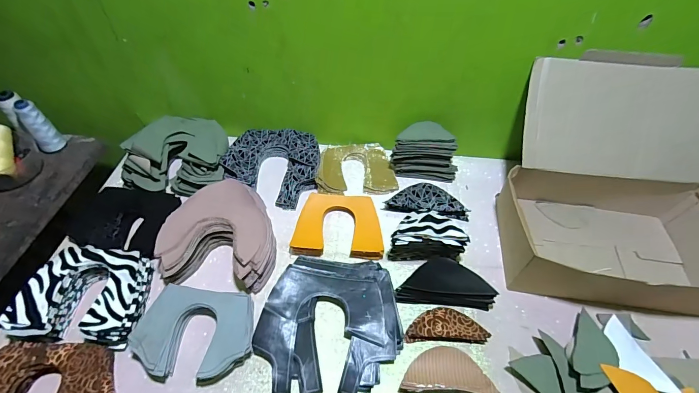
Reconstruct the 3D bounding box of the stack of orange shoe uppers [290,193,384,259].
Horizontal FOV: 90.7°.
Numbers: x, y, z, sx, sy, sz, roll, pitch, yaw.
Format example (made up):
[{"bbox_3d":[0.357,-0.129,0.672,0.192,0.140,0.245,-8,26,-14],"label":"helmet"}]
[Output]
[{"bbox_3d":[-0.019,0.054,0.629,0.155,0.026,0.122,3,52,1],"label":"stack of orange shoe uppers"}]

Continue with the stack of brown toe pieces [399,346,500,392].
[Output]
[{"bbox_3d":[0.135,0.245,0.484,0.124,0.028,0.056,4,52,1],"label":"stack of brown toe pieces"}]

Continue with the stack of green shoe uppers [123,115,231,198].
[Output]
[{"bbox_3d":[-0.332,-0.095,0.691,0.167,0.075,0.177,2,50,-2],"label":"stack of green shoe uppers"}]

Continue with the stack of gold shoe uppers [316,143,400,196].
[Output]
[{"bbox_3d":[0.009,-0.062,0.726,0.162,0.027,0.137,-6,52,-7],"label":"stack of gold shoe uppers"}]

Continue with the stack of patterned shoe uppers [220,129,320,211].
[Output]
[{"bbox_3d":[-0.155,-0.067,0.712,0.182,0.042,0.188,4,52,2],"label":"stack of patterned shoe uppers"}]

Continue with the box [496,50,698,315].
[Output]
[{"bbox_3d":[0.446,-0.017,0.570,0.334,0.238,0.341,5,52,2],"label":"box"}]

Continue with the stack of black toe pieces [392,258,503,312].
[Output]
[{"bbox_3d":[0.154,0.139,0.557,0.151,0.029,0.070,4,52,2],"label":"stack of black toe pieces"}]

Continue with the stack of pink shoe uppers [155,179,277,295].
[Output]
[{"bbox_3d":[-0.216,0.060,0.589,0.180,0.058,0.183,3,52,0],"label":"stack of pink shoe uppers"}]

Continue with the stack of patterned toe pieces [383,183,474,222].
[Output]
[{"bbox_3d":[0.150,0.005,0.678,0.154,0.024,0.074,4,52,2],"label":"stack of patterned toe pieces"}]

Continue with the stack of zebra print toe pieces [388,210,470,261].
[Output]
[{"bbox_3d":[0.131,0.071,0.591,0.124,0.081,0.063,0,52,-2],"label":"stack of zebra print toe pieces"}]

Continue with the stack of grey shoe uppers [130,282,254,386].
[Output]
[{"bbox_3d":[-0.217,0.195,0.494,0.160,0.041,0.122,7,52,4],"label":"stack of grey shoe uppers"}]

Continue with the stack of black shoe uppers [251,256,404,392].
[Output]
[{"bbox_3d":[-0.028,0.188,0.517,0.203,0.033,0.186,2,52,0],"label":"stack of black shoe uppers"}]

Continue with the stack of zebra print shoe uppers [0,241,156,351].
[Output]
[{"bbox_3d":[-0.383,0.144,0.516,0.158,0.059,0.139,4,50,0],"label":"stack of zebra print shoe uppers"}]

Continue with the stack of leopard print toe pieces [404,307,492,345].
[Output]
[{"bbox_3d":[0.145,0.197,0.527,0.119,0.020,0.047,1,52,-1],"label":"stack of leopard print toe pieces"}]

